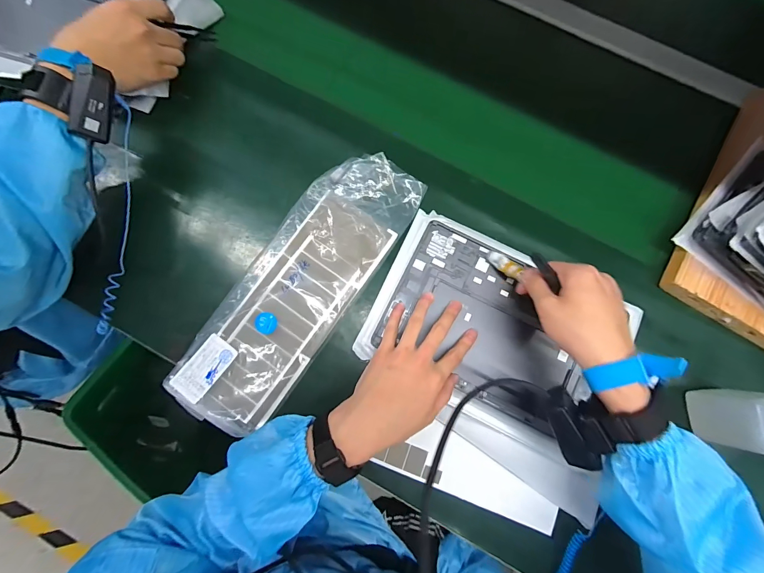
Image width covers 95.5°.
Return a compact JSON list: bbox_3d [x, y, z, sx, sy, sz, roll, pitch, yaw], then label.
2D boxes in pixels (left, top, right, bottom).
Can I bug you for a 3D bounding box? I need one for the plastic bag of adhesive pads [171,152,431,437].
[{"bbox_3d":[-0.097,-0.009,0.422,0.129,0.023,0.367,34,80,5],"label":"plastic bag of adhesive pads"}]

